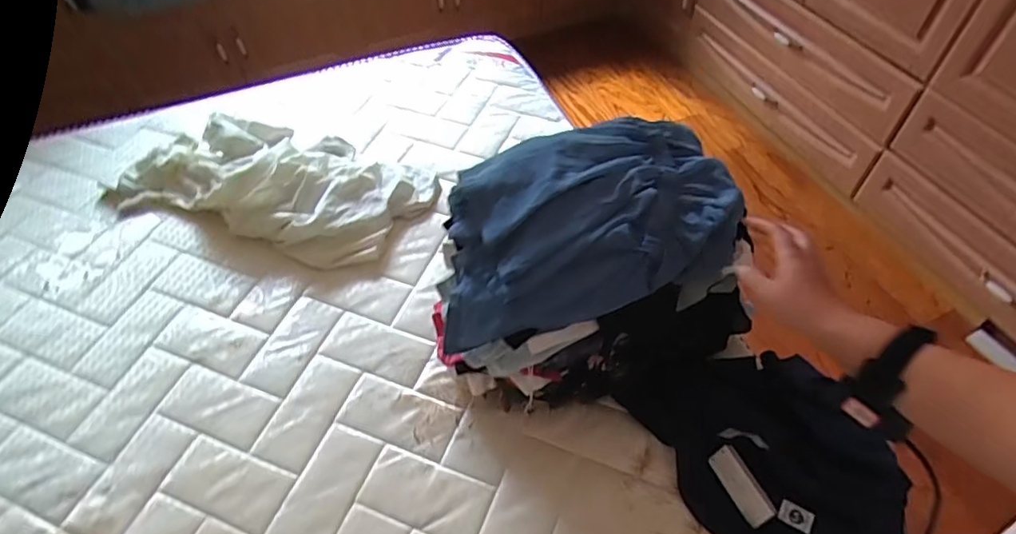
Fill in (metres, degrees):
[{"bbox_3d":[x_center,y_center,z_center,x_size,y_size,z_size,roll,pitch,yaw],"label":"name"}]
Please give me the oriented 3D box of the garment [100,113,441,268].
[{"bbox_3d":[-0.556,-0.212,1.351,0.734,0.118,0.344,14,53,9],"label":"garment"}]

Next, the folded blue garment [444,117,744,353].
[{"bbox_3d":[0.113,-0.062,0.839,0.419,0.157,0.283,-7,52,-7],"label":"folded blue garment"}]

